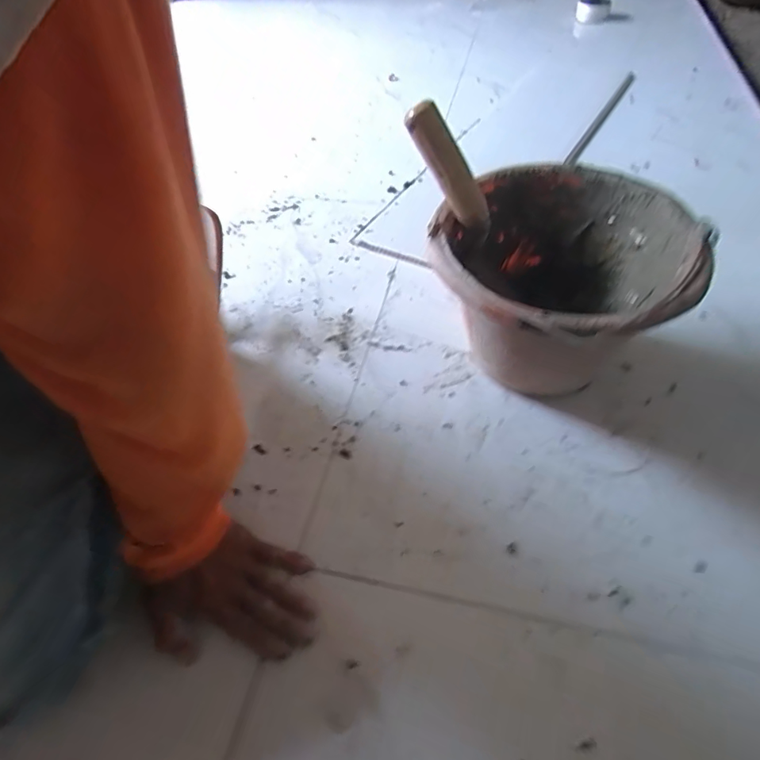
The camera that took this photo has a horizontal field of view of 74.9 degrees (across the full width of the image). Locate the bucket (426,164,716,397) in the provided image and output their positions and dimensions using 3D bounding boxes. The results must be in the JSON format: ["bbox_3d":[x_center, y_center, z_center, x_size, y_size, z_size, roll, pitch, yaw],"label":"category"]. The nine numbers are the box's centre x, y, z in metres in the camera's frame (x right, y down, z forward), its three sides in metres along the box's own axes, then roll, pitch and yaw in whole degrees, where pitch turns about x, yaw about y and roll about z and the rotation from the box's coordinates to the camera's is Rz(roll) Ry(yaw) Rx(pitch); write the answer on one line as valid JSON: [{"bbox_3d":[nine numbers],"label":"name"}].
[{"bbox_3d":[0.181,-0.086,0.538,0.244,0.171,0.249,-2,49,2],"label":"bucket"}]

